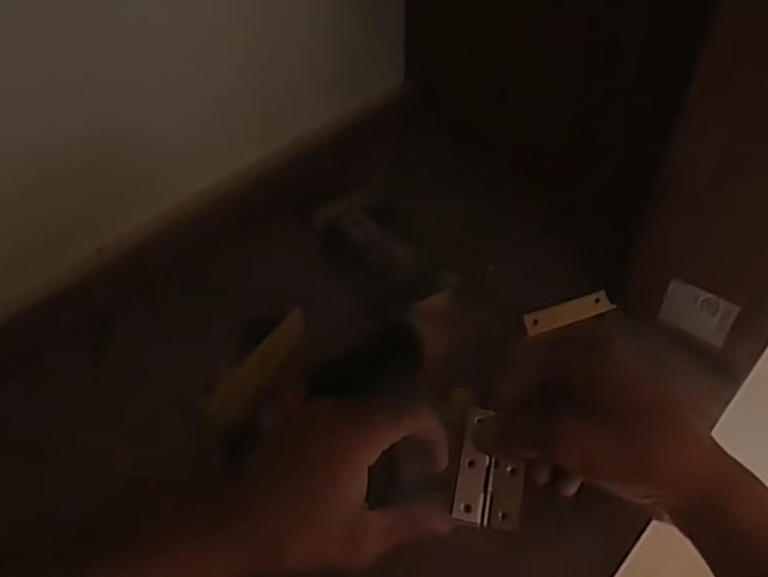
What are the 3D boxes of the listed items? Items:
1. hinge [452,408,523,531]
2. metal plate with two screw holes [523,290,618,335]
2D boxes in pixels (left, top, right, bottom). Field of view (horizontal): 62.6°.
[{"bbox_3d":[0.065,0.108,0.380,0.038,0.004,0.068,7,64,12],"label":"hinge"},{"bbox_3d":[0.140,0.017,0.480,0.069,0.011,0.018,-14,48,-12],"label":"metal plate with two screw holes"}]

